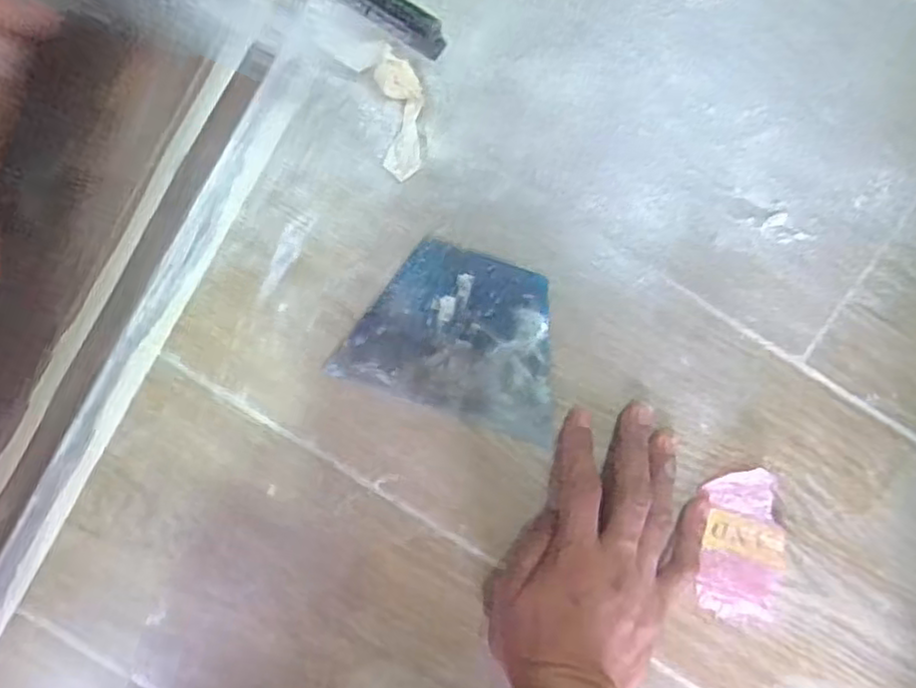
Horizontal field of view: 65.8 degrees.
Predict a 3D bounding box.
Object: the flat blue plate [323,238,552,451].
[{"bbox_3d":[0.002,-0.006,0.431,0.131,0.004,0.098,19,97,3],"label":"flat blue plate"}]

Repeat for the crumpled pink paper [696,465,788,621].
[{"bbox_3d":[0.173,0.123,0.430,0.048,0.004,0.093,2,96,4],"label":"crumpled pink paper"}]

